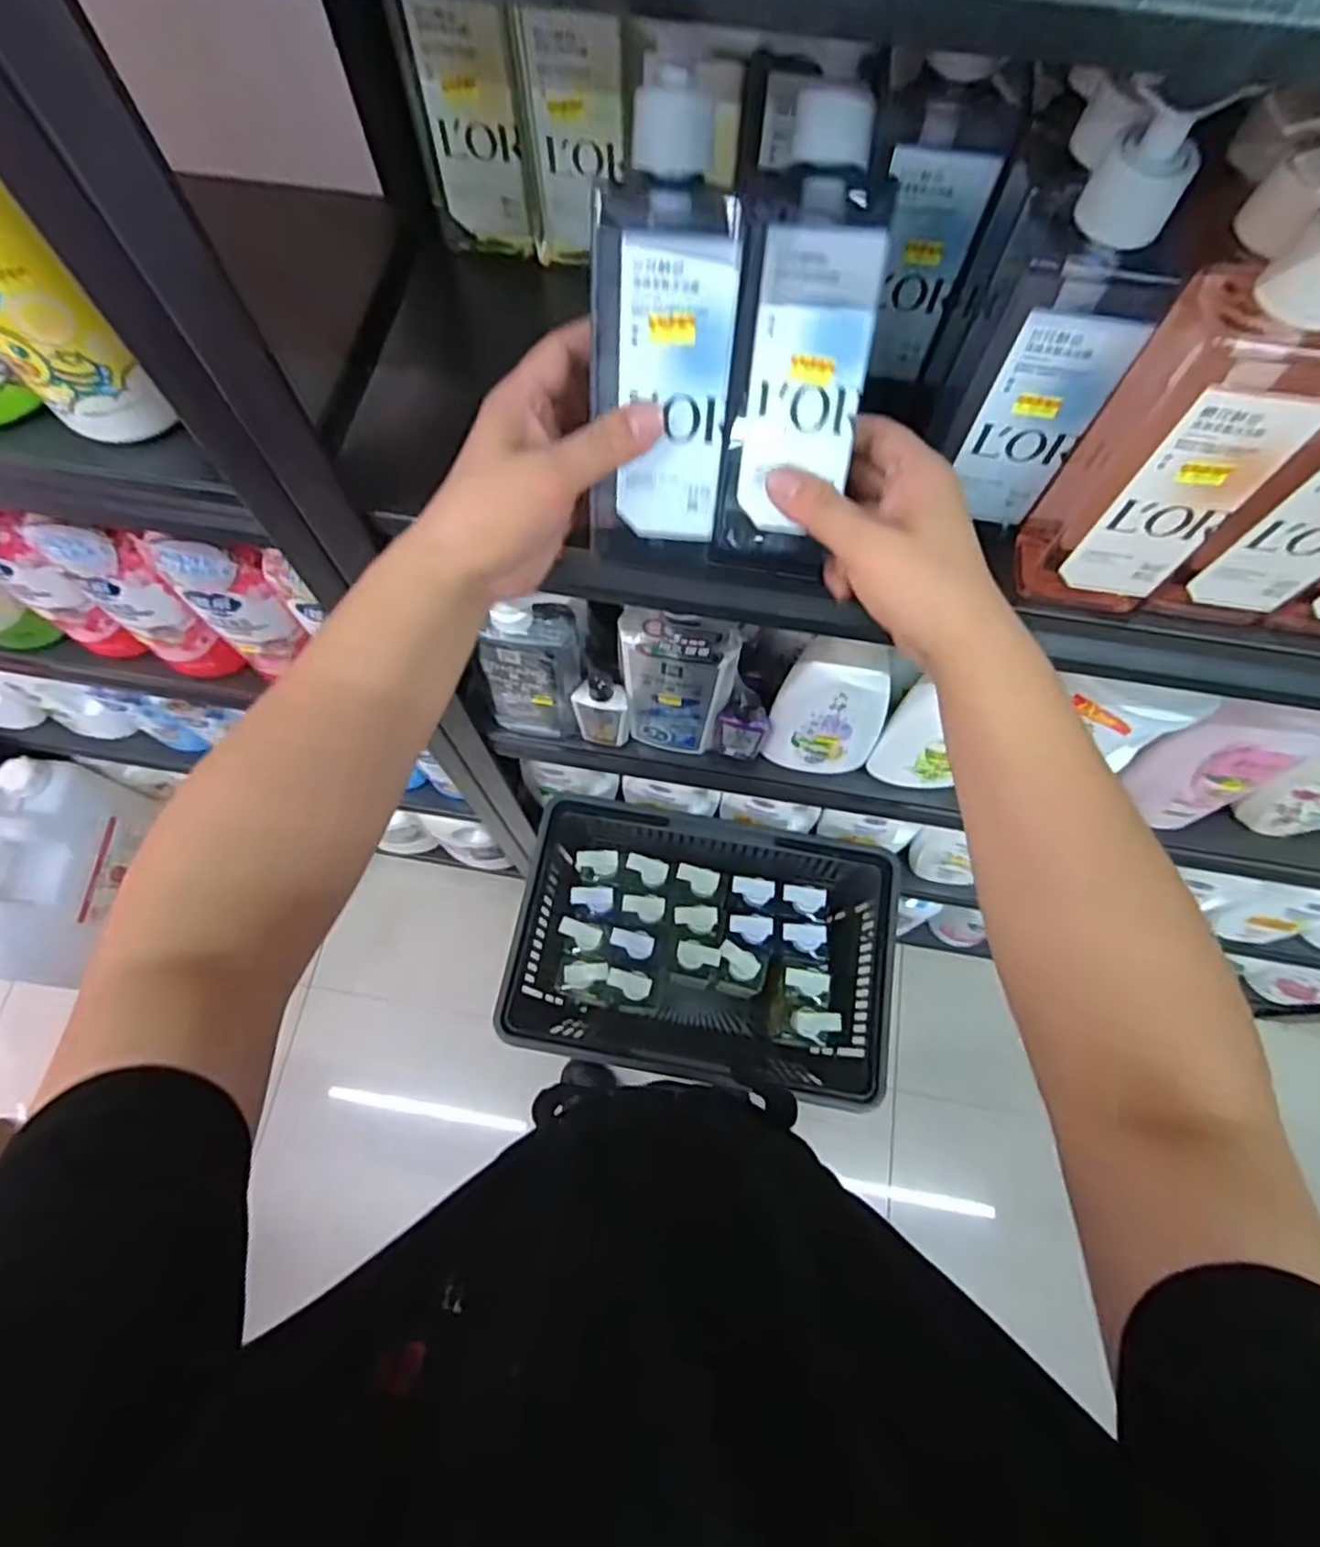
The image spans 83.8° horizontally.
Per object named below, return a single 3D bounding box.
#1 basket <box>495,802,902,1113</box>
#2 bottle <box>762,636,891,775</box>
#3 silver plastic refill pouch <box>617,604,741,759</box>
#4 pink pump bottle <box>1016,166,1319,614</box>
[{"bbox_3d":[0.053,0.248,1.041,0.463,0.271,0.314,10,71,3],"label":"basket"},{"bbox_3d":[0.160,-0.059,0.685,0.106,0.172,0.062,15,71,5],"label":"bottle"},{"bbox_3d":[0.014,-0.082,0.677,0.104,0.202,0.047,12,71,4],"label":"silver plastic refill pouch"},{"bbox_3d":[0.252,-0.159,0.342,0.073,0.204,0.054,8,71,3],"label":"pink pump bottle"}]

